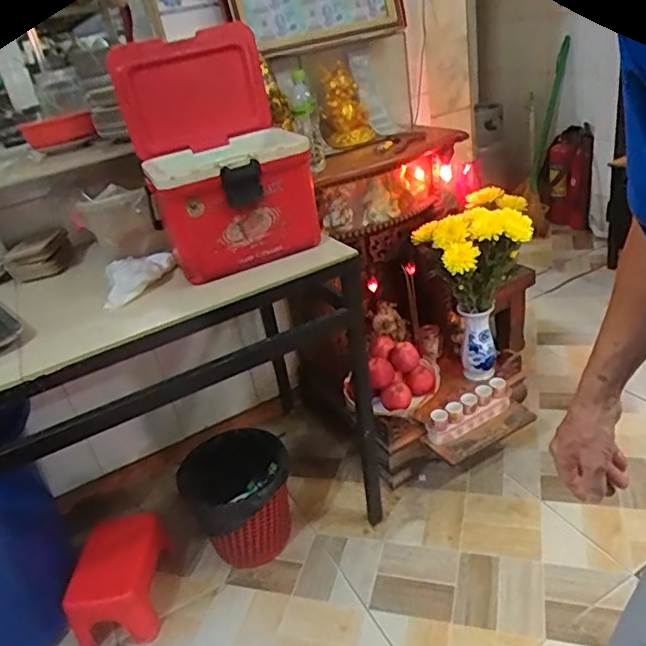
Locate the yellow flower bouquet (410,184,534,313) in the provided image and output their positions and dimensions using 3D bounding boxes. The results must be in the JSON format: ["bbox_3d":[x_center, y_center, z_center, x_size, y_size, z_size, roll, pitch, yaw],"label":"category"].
[{"bbox_3d":[0.360,-0.158,1.378,0.265,0.235,0.260,-2,29,15],"label":"yellow flower bouquet"}]

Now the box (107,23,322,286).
[{"bbox_3d":[-0.194,-0.311,1.045,0.273,0.379,0.246,-19,29,-16],"label":"box"}]

